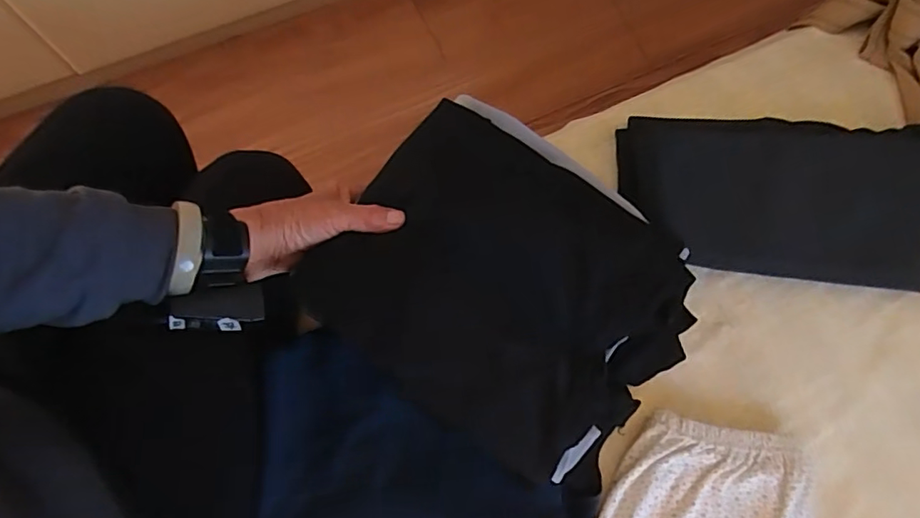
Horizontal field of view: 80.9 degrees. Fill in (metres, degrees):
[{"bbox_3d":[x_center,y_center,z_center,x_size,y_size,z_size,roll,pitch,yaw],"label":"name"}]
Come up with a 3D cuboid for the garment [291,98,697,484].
[{"bbox_3d":[0.044,0.026,0.487,0.312,0.073,0.243,37,87,8],"label":"garment"}]

